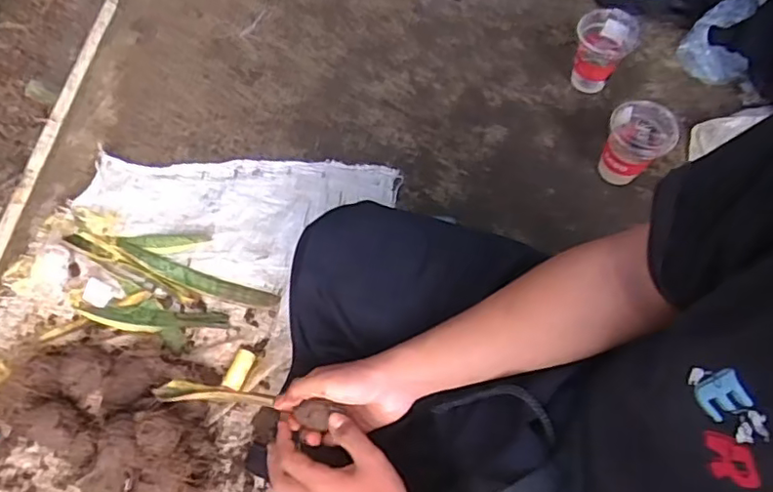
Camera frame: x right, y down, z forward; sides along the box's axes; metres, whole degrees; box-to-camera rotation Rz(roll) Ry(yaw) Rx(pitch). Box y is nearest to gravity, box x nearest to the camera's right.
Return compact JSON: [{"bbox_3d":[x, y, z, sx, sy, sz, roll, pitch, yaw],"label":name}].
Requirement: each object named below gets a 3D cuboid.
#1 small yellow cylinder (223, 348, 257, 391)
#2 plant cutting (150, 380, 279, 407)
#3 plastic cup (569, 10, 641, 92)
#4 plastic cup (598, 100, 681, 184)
[{"bbox_3d":[-0.192,0.162,0.775,0.026,0.022,0.052,22,65,10],"label":"small yellow cylinder"},{"bbox_3d":[-0.176,0.150,0.603,0.132,0.013,0.022,1,62,15],"label":"plant cutting"},{"bbox_3d":[0.342,-0.309,0.953,0.088,0.111,0.086,0,63,-1],"label":"plastic cup"},{"bbox_3d":[0.362,-0.144,0.874,0.089,0.122,0.082,0,63,-1],"label":"plastic cup"}]

